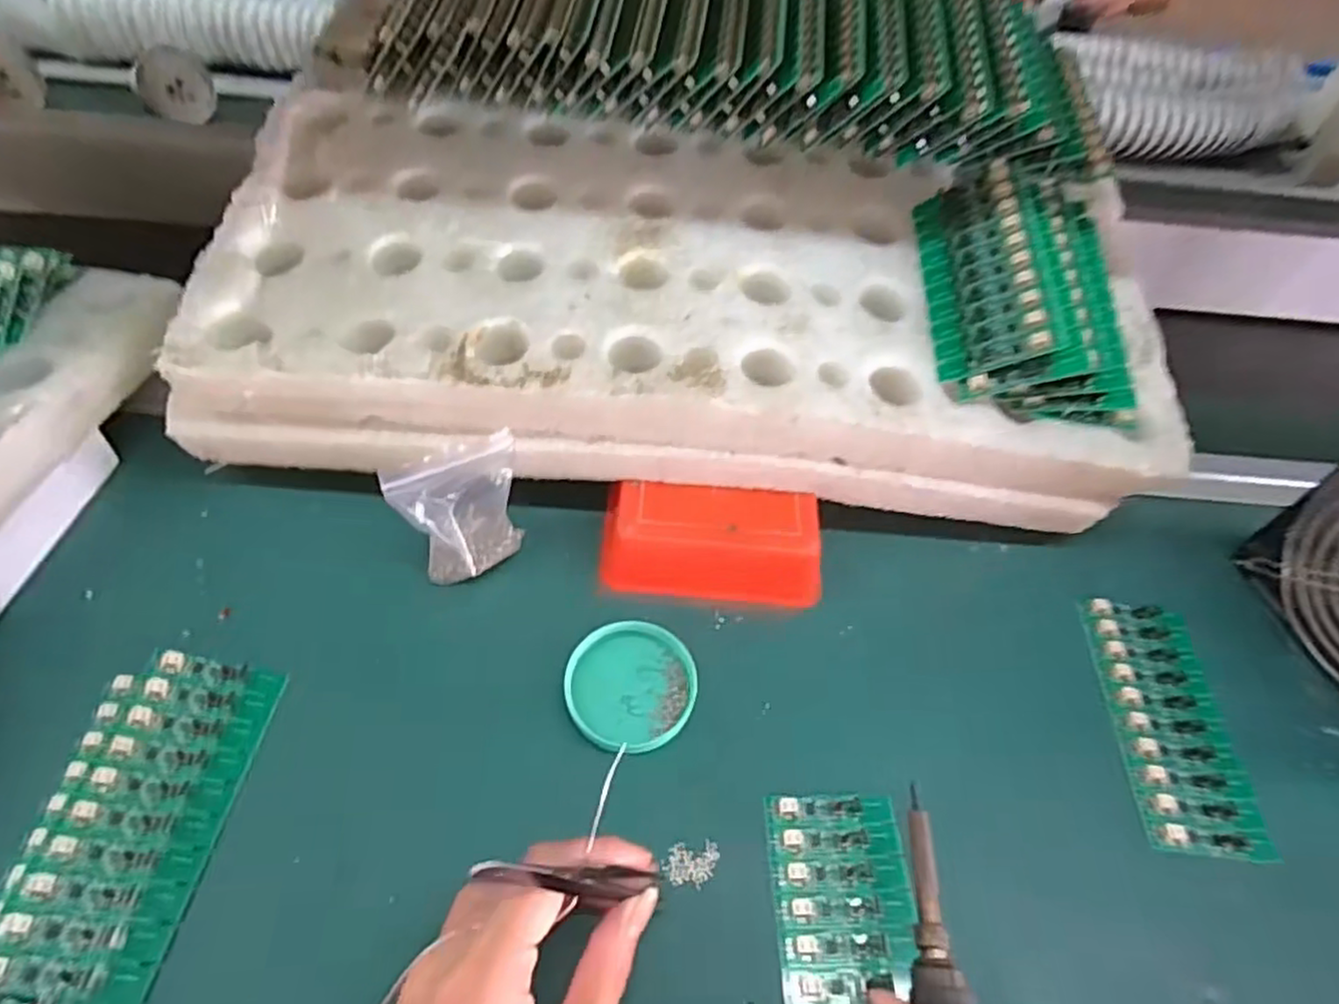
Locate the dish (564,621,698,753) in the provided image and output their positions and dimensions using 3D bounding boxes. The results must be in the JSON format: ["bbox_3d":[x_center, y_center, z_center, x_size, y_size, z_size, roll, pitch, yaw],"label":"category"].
[{"bbox_3d":[-0.020,0.095,0.360,0.064,0.012,0.064,2,52,-3],"label":"dish"}]

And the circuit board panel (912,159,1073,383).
[{"bbox_3d":[0.177,-0.135,0.395,0.063,0.007,0.140,-16,58,31],"label":"circuit board panel"}]

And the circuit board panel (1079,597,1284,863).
[{"bbox_3d":[0.271,0.116,0.377,0.058,0.011,0.138,6,51,0],"label":"circuit board panel"}]

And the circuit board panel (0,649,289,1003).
[{"bbox_3d":[-0.238,0.138,0.306,0.072,0.017,0.144,6,51,-1],"label":"circuit board panel"}]

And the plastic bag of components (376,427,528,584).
[{"bbox_3d":[-0.111,0.004,0.373,0.064,0.083,0.032,-15,54,-16],"label":"plastic bag of components"}]

